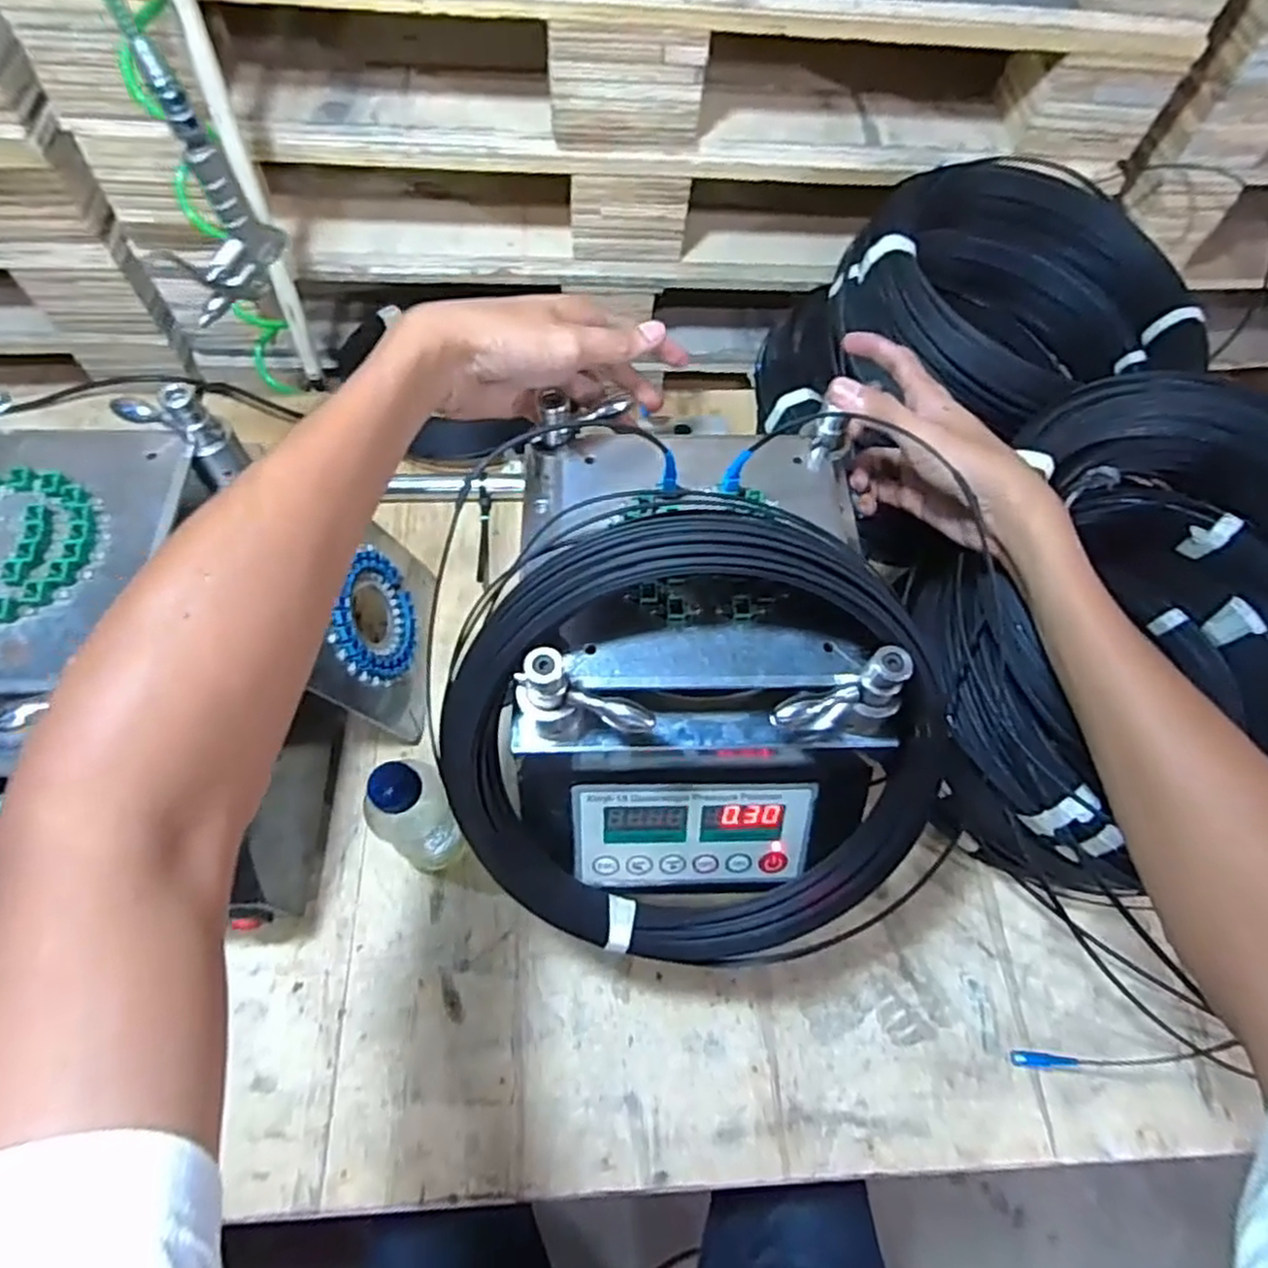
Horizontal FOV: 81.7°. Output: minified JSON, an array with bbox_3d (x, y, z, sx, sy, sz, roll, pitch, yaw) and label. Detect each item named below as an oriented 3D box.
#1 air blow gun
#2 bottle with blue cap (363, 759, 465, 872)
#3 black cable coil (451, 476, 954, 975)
[{"bbox_3d":[-0.313,-0.315,0.526,0.020,0.167,0.088,38,68,15],"label":"air blow gun"},{"bbox_3d":[-0.160,0.132,0.537,0.052,0.158,0.054,1,64,-2],"label":"bottle with blue cap"},{"bbox_3d":[0.042,0.063,0.439,0.297,0.045,0.282,-1,99,-9],"label":"black cable coil"}]

